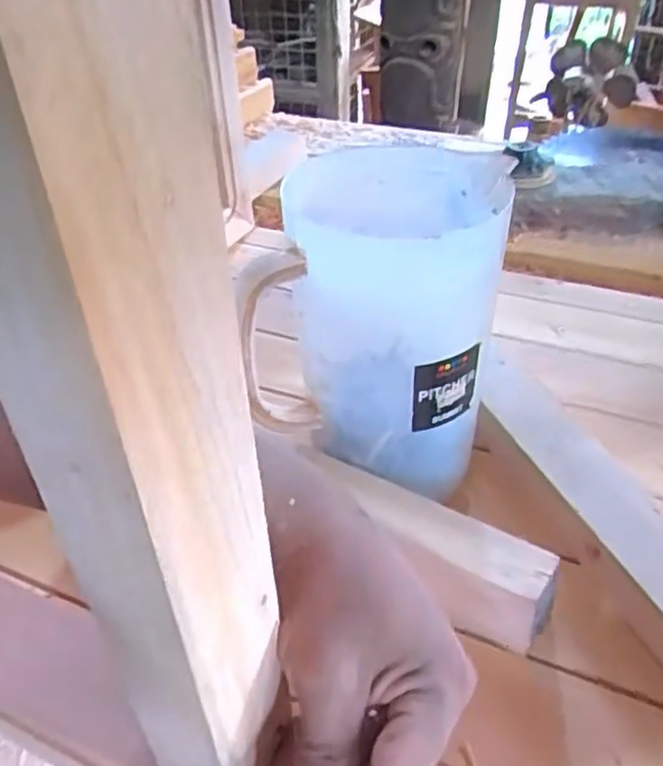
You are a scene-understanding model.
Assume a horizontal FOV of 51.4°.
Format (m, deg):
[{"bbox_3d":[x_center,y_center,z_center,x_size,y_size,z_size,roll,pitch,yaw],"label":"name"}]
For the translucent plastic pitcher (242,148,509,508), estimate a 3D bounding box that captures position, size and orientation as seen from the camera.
[{"bbox_3d":[0.032,-0.041,0.447,0.135,0.175,0.130,11,40,16],"label":"translucent plastic pitcher"}]

